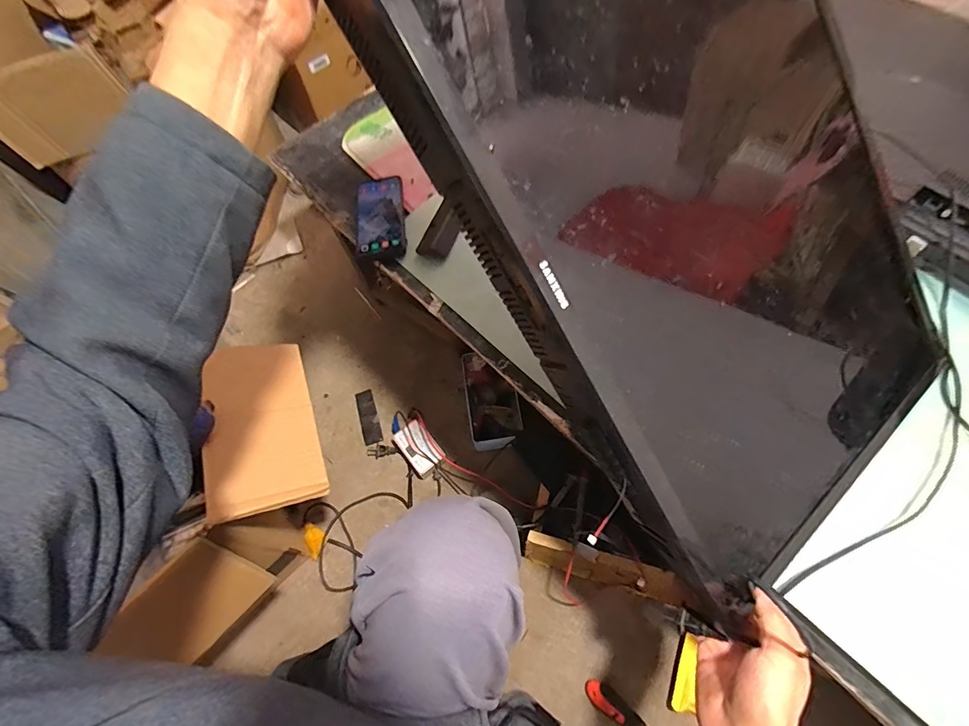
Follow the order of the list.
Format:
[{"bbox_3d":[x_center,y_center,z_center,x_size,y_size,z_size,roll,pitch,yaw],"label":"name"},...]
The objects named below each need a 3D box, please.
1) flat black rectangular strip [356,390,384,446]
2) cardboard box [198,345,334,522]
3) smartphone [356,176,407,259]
[{"bbox_3d":[-0.229,0.106,0.859,0.035,0.006,0.116,-18,64,-6],"label":"flat black rectangular strip"},{"bbox_3d":[-0.297,0.076,0.578,0.134,0.017,0.240,-4,60,-35],"label":"cardboard box"},{"bbox_3d":[-0.167,-0.231,0.695,0.080,0.016,0.157,-10,70,5],"label":"smartphone"}]

